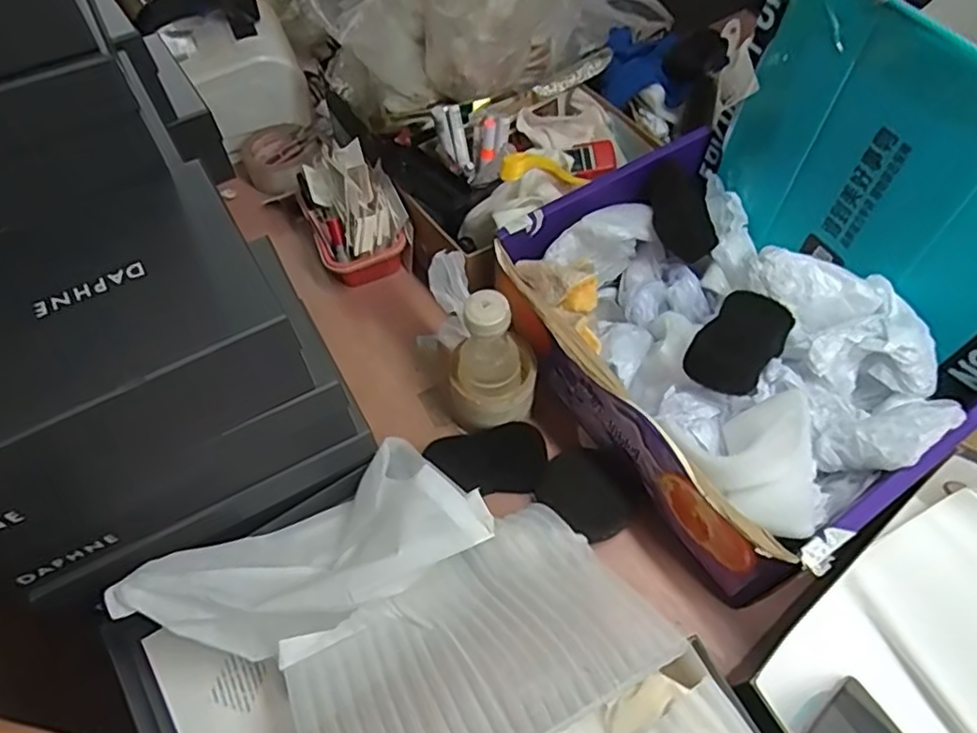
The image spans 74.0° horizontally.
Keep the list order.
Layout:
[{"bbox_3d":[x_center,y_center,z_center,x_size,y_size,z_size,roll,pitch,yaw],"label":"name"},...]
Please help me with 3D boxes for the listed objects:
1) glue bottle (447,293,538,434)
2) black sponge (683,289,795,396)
[{"bbox_3d":[0.004,0.001,0.630,0.089,0.185,0.075,-10,58,-5],"label":"glue bottle"},{"bbox_3d":[0.225,-0.023,0.577,0.067,0.028,0.121,37,63,12],"label":"black sponge"}]

